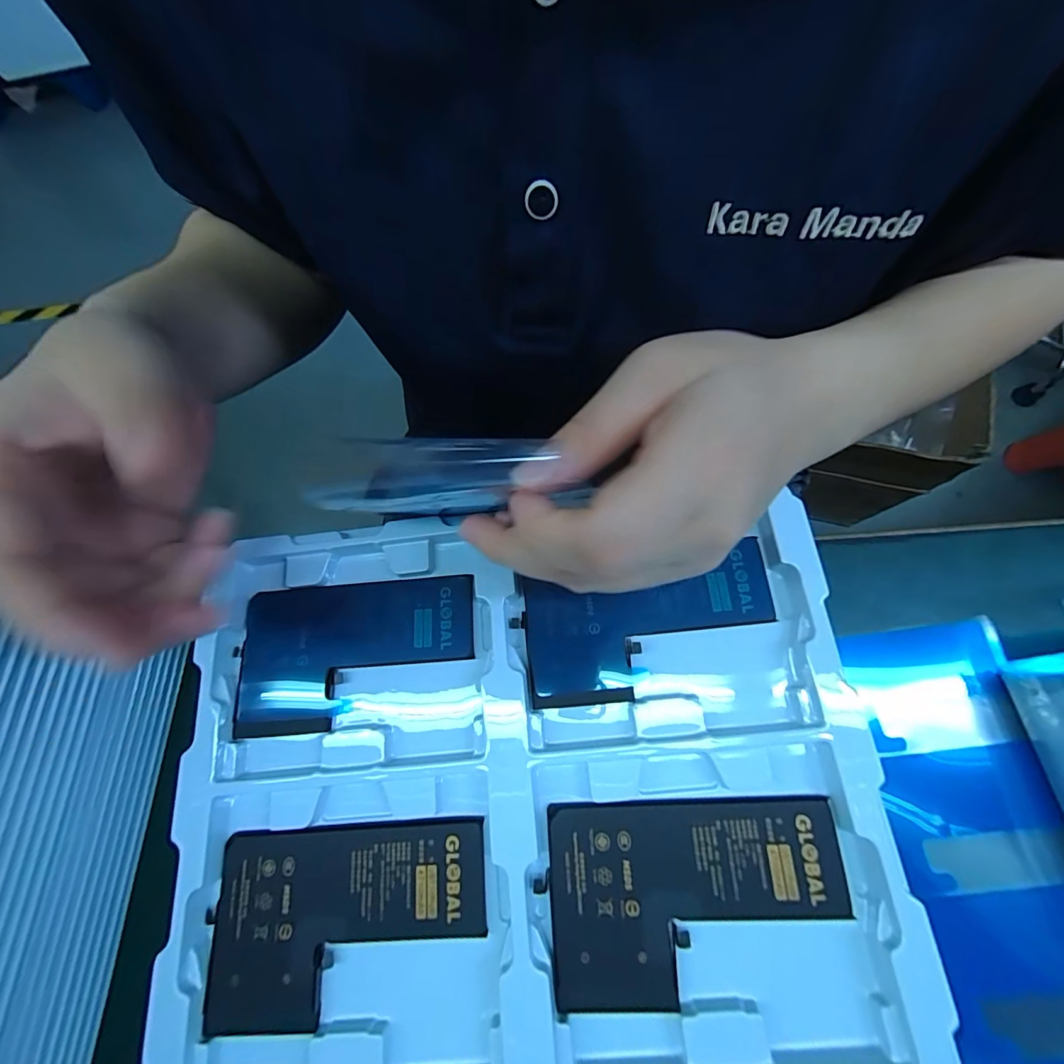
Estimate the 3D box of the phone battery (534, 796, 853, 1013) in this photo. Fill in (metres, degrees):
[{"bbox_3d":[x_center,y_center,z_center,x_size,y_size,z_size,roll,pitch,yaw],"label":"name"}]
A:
[{"bbox_3d":[0.060,0.136,0.168,0.109,0.006,0.065,-5,74,4],"label":"phone battery"}]

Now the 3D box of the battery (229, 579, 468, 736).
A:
[{"bbox_3d":[-0.082,0.056,0.210,0.109,0.005,0.065,-6,74,3],"label":"battery"}]

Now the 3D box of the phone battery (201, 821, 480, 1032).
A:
[{"bbox_3d":[-0.073,0.153,0.178,0.109,0.007,0.065,-5,74,4],"label":"phone battery"}]

